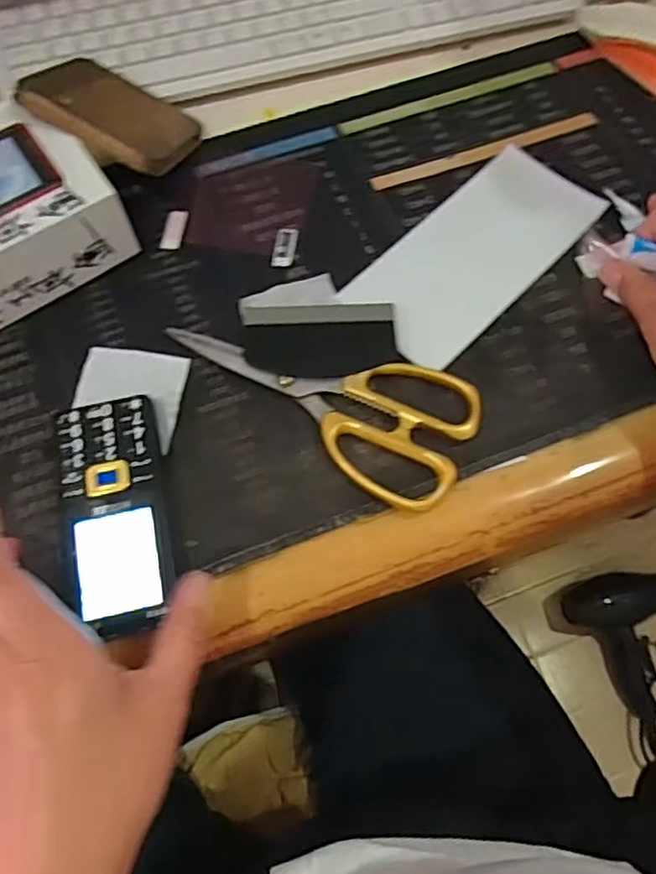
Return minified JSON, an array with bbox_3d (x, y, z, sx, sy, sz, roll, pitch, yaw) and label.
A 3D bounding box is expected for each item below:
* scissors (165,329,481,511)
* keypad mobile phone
[{"bbox_3d":[-0.006,-0.023,0.379,0.176,0.010,0.081,23,69,9],"label":"scissors"},{"bbox_3d":[-0.109,0.038,0.344,0.050,0.013,0.123,-12,68,-6],"label":"keypad mobile phone"}]

